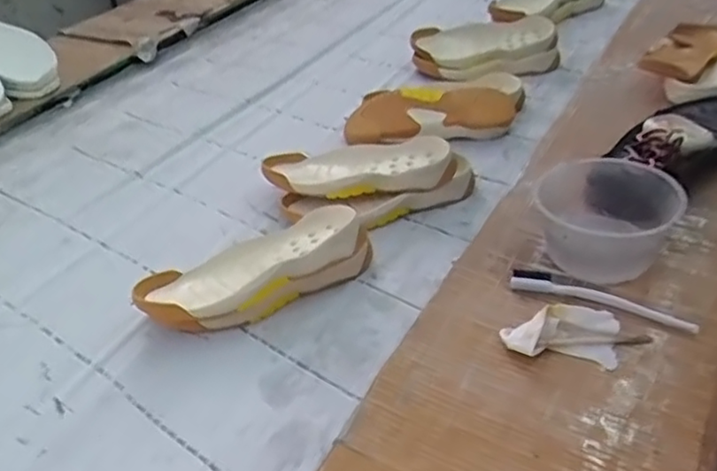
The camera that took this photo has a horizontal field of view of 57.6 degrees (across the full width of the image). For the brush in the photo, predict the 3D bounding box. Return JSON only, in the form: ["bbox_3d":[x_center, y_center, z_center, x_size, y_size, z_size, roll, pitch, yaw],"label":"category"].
[{"bbox_3d":[0.233,0.059,0.627,0.169,0.011,0.025,14,42,24],"label":"brush"}]

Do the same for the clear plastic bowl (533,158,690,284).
[{"bbox_3d":[0.248,-0.015,0.668,0.123,0.077,0.121,-3,38,3],"label":"clear plastic bowl"}]

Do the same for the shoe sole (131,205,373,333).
[{"bbox_3d":[-0.116,0.035,0.729,0.257,0.062,0.115,-24,39,-20],"label":"shoe sole"}]

